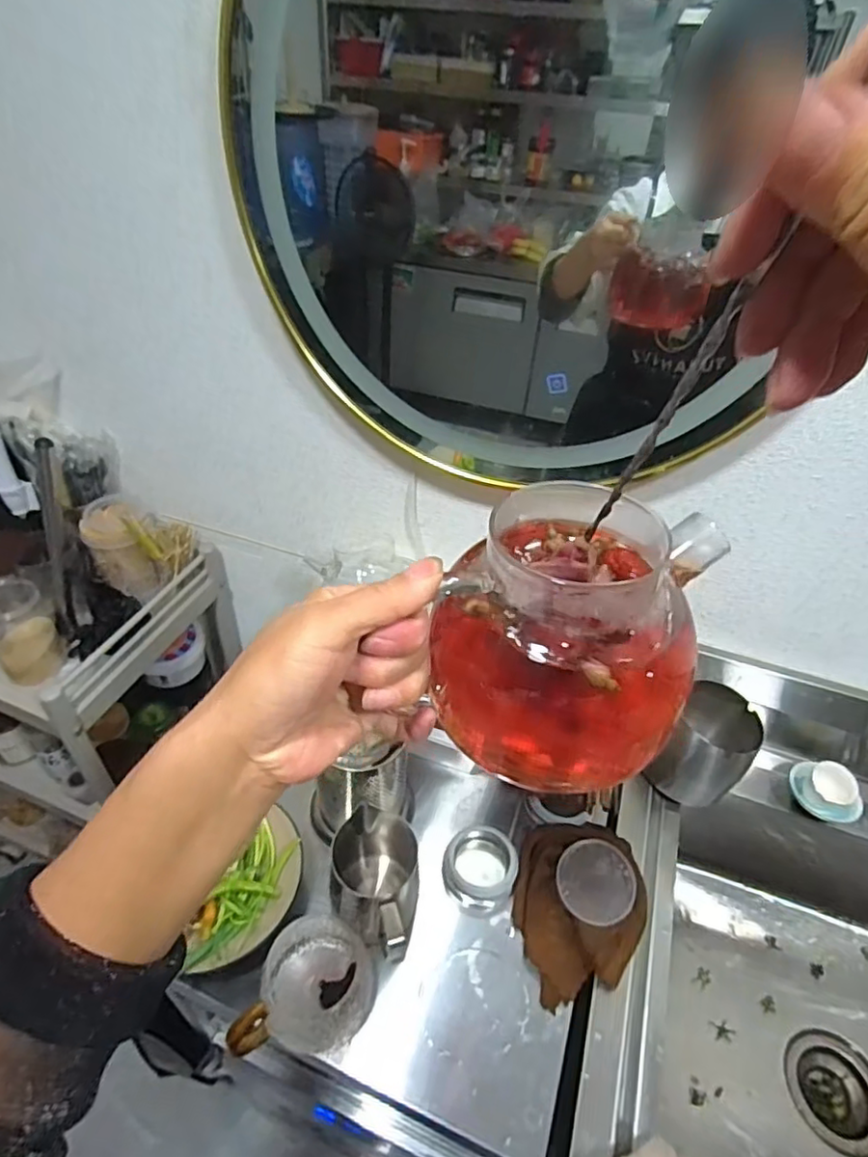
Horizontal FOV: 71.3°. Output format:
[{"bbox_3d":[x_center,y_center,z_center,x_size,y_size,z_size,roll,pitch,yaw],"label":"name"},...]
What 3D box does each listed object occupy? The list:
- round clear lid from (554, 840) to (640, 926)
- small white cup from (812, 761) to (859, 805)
[{"bbox_3d":[0.167,0.310,0.620,0.078,0.006,0.077,-1,53,1],"label":"round clear lid"},{"bbox_3d":[0.473,0.239,0.714,0.050,0.044,0.018,38,13,15],"label":"small white cup"}]

